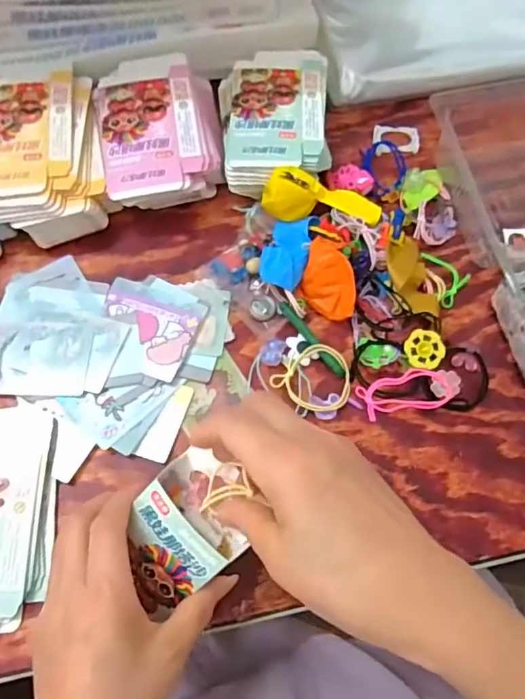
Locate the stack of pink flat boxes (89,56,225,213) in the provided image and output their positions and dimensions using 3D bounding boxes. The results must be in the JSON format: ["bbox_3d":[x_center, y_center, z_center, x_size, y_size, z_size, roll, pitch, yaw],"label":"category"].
[{"bbox_3d":[-0.093,-0.199,0.480,0.109,0.043,0.149,-10,70,-5],"label":"stack of pink flat boxes"}]

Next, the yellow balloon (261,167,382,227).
[{"bbox_3d":[0.052,-0.131,0.455,0.107,0.031,0.037,3,68,-20],"label":"yellow balloon"}]

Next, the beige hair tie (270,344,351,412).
[{"bbox_3d":[0.044,0.025,0.416,0.059,0.010,0.055,0,70,-1],"label":"beige hair tie"}]

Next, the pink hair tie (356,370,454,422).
[{"bbox_3d":[0.114,0.035,0.414,0.071,0.011,0.031,-10,70,-5],"label":"pink hair tie"}]

